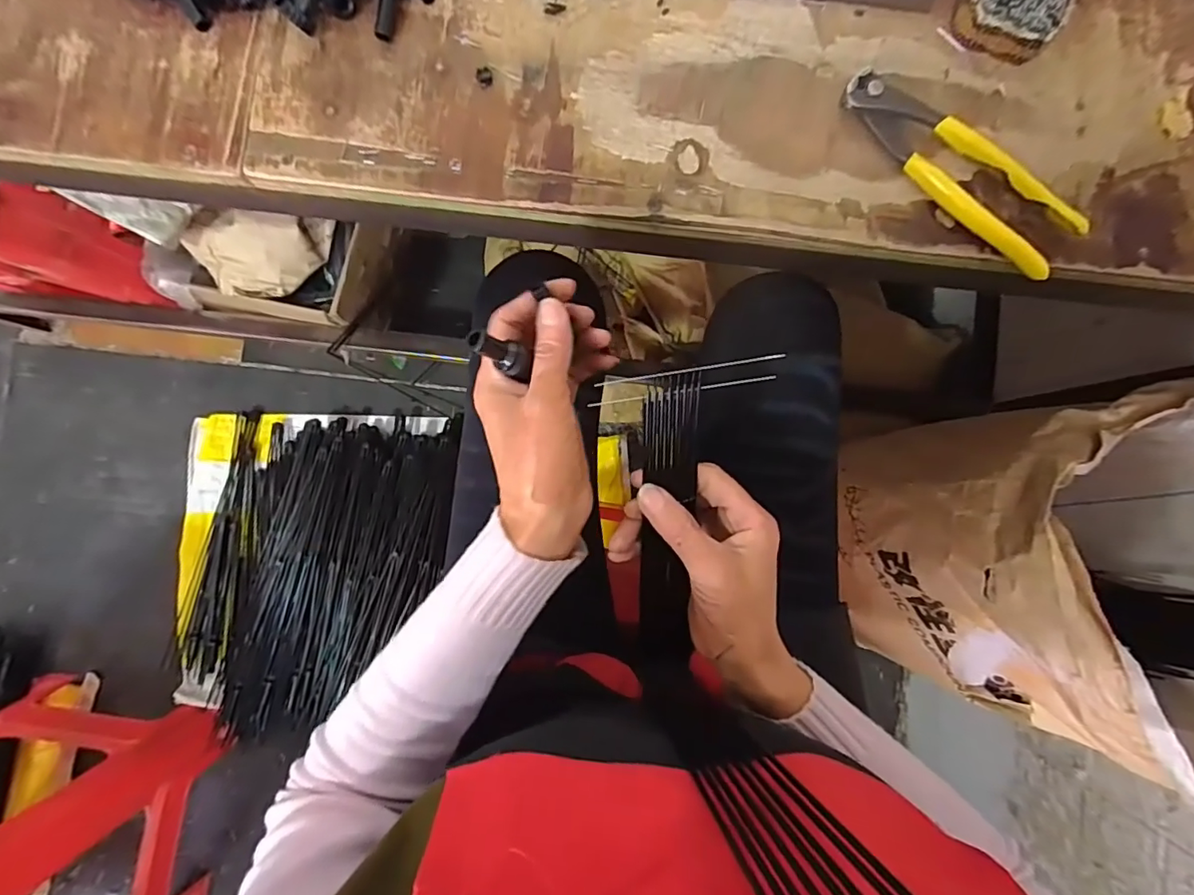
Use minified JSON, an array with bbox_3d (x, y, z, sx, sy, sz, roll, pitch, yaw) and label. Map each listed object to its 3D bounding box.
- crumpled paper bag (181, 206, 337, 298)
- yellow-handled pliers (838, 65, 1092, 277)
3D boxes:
[{"bbox_3d":[-0.506,-0.295,0.814,0.198,0.088,0.103,-8,88,-2],"label":"crumpled paper bag"},{"bbox_3d":[0.225,-0.176,0.334,0.044,0.018,0.165,-44,89,-3],"label":"yellow-handled pliers"}]

